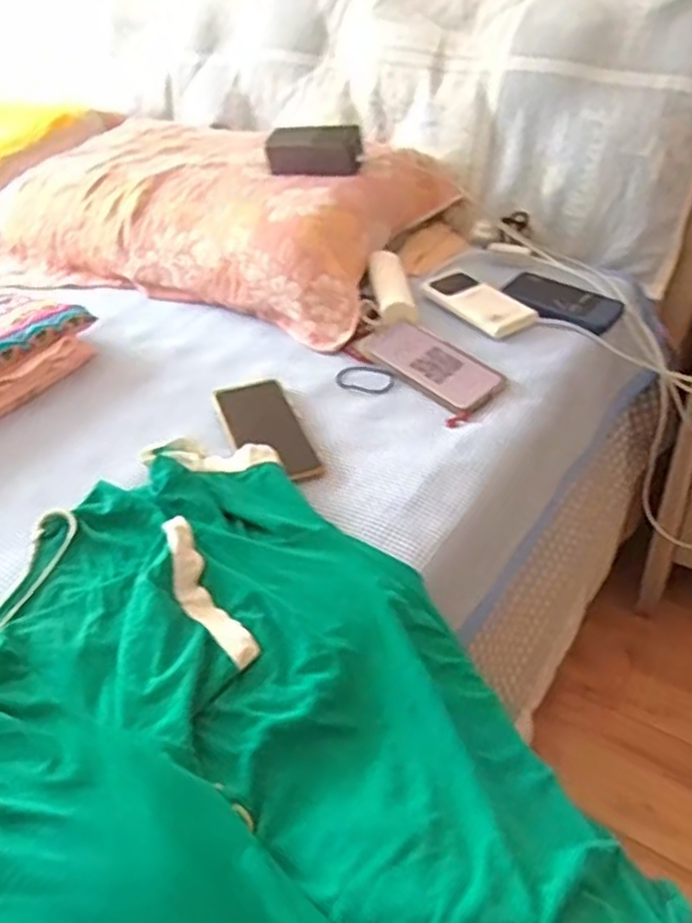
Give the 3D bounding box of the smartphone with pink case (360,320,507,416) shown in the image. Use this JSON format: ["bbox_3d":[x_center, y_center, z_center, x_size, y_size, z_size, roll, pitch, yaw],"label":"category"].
[{"bbox_3d":[0.093,-0.112,0.826,0.078,0.012,0.175,-38,57,-21],"label":"smartphone with pink case"}]

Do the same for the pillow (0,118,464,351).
[{"bbox_3d":[-0.213,-0.380,1.107,0.675,0.137,0.360,18,44,27],"label":"pillow"}]

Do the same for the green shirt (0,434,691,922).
[{"bbox_3d":[-0.056,0.198,0.485,0.561,0.080,0.376,27,49,34],"label":"green shirt"}]

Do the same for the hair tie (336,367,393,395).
[{"bbox_3d":[0.022,-0.092,0.825,0.066,0.005,0.042,13,42,21],"label":"hair tie"}]

